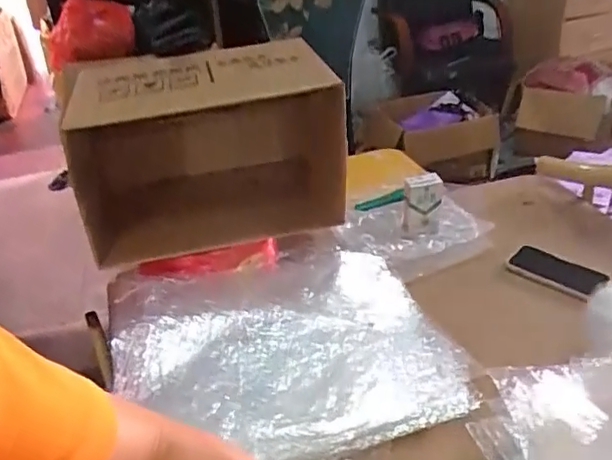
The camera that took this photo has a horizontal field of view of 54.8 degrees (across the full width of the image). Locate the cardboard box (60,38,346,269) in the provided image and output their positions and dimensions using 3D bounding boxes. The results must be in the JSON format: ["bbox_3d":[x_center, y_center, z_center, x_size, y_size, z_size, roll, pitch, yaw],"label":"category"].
[{"bbox_3d":[-0.148,-0.140,0.966,0.407,0.262,0.248,-8,32,-4],"label":"cardboard box"}]

